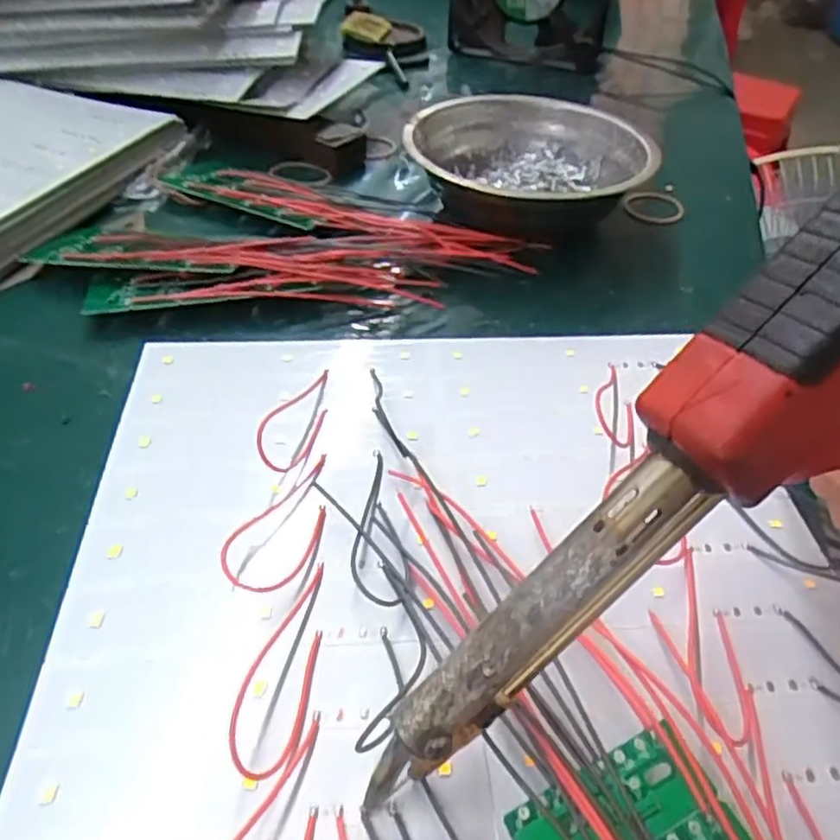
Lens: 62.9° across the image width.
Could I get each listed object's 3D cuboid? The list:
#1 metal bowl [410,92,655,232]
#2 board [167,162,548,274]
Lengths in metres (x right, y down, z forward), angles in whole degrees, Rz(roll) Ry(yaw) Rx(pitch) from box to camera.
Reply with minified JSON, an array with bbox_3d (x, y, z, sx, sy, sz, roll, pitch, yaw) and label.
[{"bbox_3d":[0.055,-0.130,0.363,0.120,0.039,0.124,2,45,-2],"label":"metal bowl"},{"bbox_3d":[-0.042,-0.108,0.353,0.206,0.014,0.049,18,47,15],"label":"board"}]

